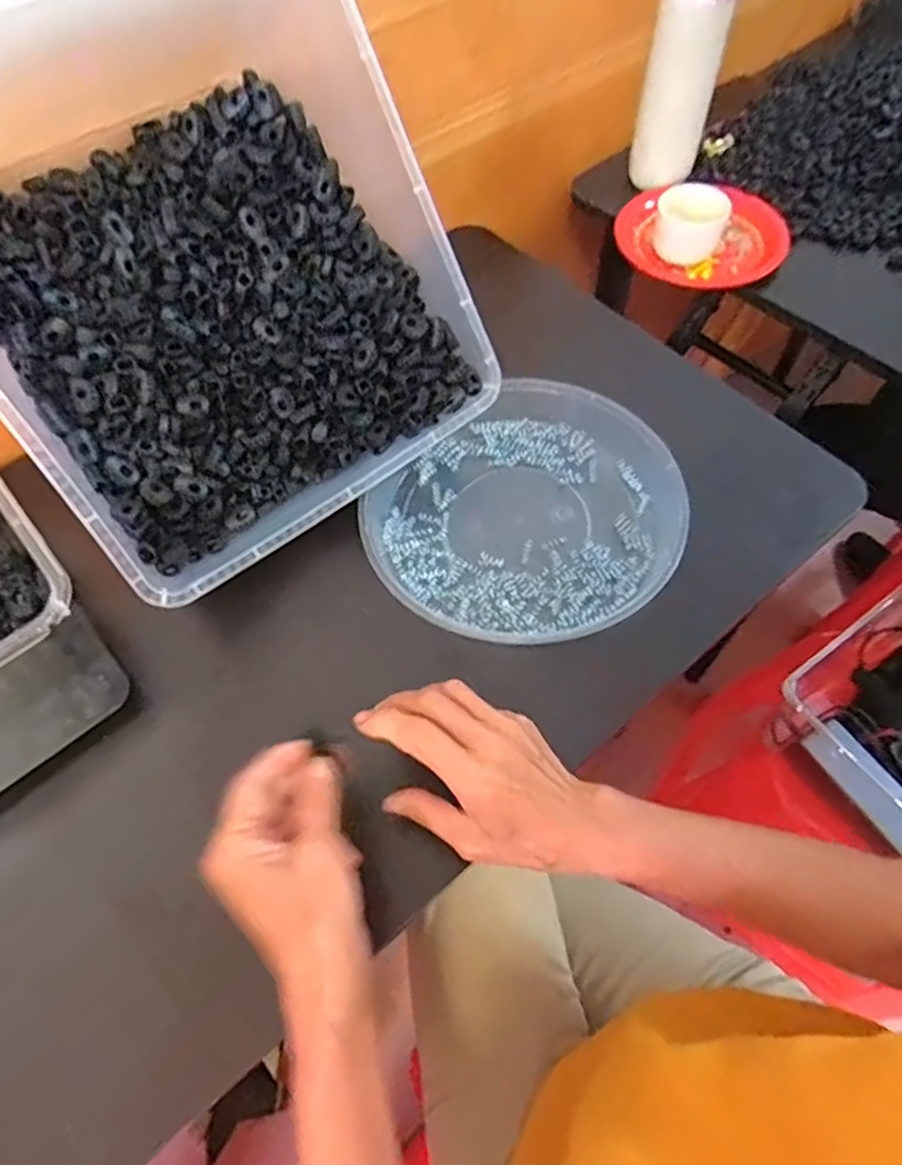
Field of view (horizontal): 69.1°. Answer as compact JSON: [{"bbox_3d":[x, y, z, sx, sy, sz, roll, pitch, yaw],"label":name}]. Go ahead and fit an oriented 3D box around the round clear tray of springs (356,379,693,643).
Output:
[{"bbox_3d":[0.058,-0.050,0.493,0.226,0.034,0.208,-1,60,1],"label":"round clear tray of springs"}]

